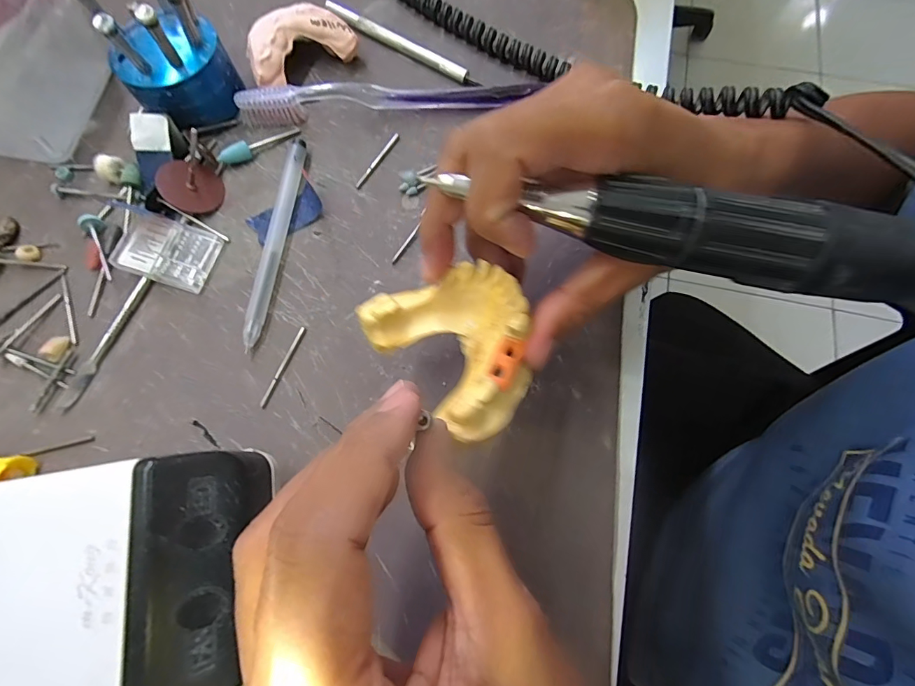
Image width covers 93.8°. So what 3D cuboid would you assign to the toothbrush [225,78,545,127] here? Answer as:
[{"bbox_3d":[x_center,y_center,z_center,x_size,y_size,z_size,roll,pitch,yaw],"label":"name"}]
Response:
[{"bbox_3d":[-0.043,-0.149,0.259,0.175,0.019,0.012,-4,73,-2],"label":"toothbrush"}]

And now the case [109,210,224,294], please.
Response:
[{"bbox_3d":[-0.156,-0.049,0.231,0.047,0.010,0.034,17,73,5],"label":"case"}]

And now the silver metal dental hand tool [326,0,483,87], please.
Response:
[{"bbox_3d":[-0.036,-0.196,0.282,0.121,0.010,0.007,32,75,9],"label":"silver metal dental hand tool"}]

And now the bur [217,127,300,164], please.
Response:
[{"bbox_3d":[-0.118,-0.119,0.254,0.050,0.010,0.007,-30,75,-9],"label":"bur"}]

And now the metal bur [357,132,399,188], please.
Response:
[{"bbox_3d":[-0.047,-0.109,0.255,0.004,0.004,0.044,30,75,8],"label":"metal bur"}]

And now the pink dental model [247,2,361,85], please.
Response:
[{"bbox_3d":[-0.099,-0.184,0.269,0.065,0.028,0.039,-31,75,-10],"label":"pink dental model"}]

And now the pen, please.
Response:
[{"bbox_3d":[-0.100,-0.057,0.235,0.010,0.008,0.123,6,73,1],"label":"pen"}]

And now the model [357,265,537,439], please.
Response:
[{"bbox_3d":[0.001,-0.003,0.167,0.053,0.026,0.071,-39,77,-12],"label":"model"}]

